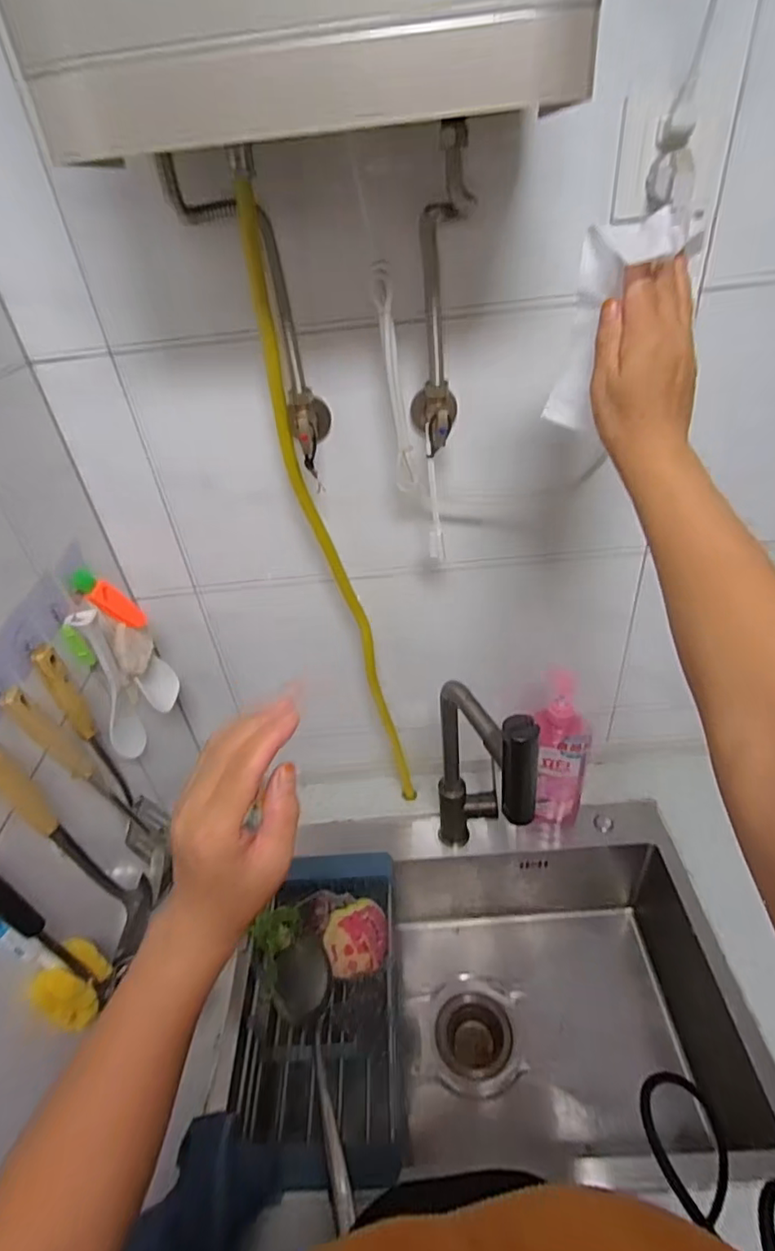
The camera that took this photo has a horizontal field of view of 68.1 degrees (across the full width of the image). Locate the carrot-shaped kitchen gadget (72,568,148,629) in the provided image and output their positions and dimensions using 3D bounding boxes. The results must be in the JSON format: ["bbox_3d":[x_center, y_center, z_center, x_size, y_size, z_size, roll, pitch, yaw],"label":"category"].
[{"bbox_3d":[-0.331,-0.030,0.693,0.029,0.103,0.033,-39,41,2],"label":"carrot-shaped kitchen gadget"}]

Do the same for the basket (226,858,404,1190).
[{"bbox_3d":[-0.087,0.520,0.782,0.196,0.128,0.375,-4,37,3],"label":"basket"}]

